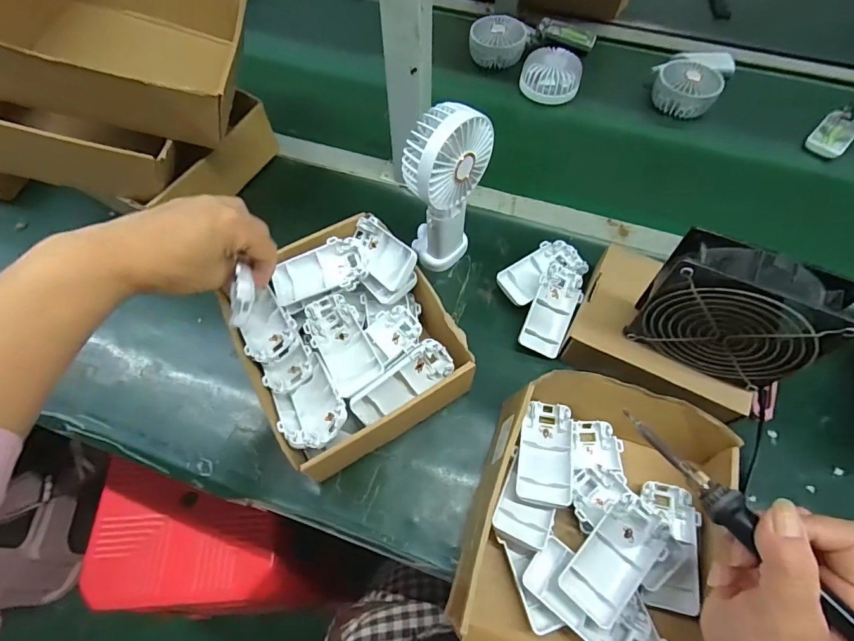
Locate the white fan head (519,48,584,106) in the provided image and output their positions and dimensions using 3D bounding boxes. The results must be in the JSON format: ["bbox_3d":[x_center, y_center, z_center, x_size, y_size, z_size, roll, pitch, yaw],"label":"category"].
[{"bbox_3d":[0.190,-0.375,0.659,0.087,0.047,0.079,15,63,9],"label":"white fan head"}]

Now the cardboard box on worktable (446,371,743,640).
[{"bbox_3d":[0.136,0.177,0.347,0.190,0.071,0.253,17,63,9],"label":"cardboard box on worktable"}]

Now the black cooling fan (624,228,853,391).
[{"bbox_3d":[0.244,-0.008,0.352,0.121,0.112,0.046,27,65,14],"label":"black cooling fan"}]

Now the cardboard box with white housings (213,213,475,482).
[{"bbox_3d":[-0.081,0.017,0.427,0.178,0.082,0.212,-27,65,-13],"label":"cardboard box with white housings"}]

